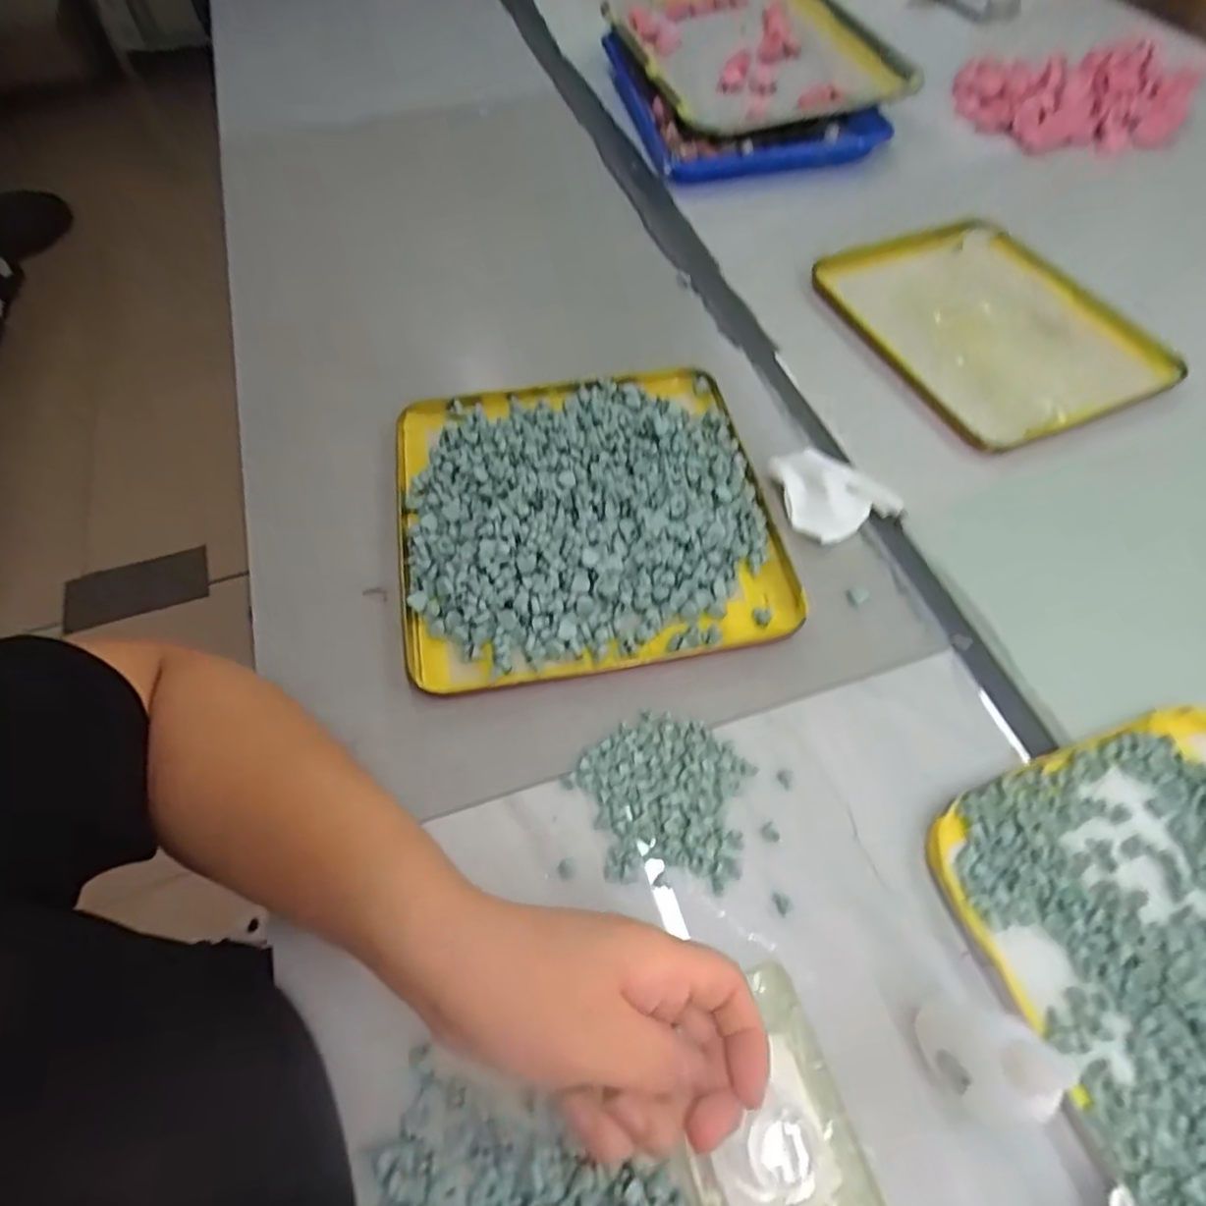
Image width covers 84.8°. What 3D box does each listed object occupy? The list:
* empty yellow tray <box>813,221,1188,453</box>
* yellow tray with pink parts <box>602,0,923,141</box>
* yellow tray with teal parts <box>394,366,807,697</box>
[{"bbox_3d":[0.316,-0.233,0.548,0.183,0.018,0.239,-21,61,-12],"label":"empty yellow tray"},{"bbox_3d":[0.169,-0.627,0.746,0.258,0.048,0.300,-15,61,-4],"label":"yellow tray with pink parts"},{"bbox_3d":[-0.015,-0.065,0.435,0.240,0.024,0.238,-10,59,-6],"label":"yellow tray with teal parts"}]

